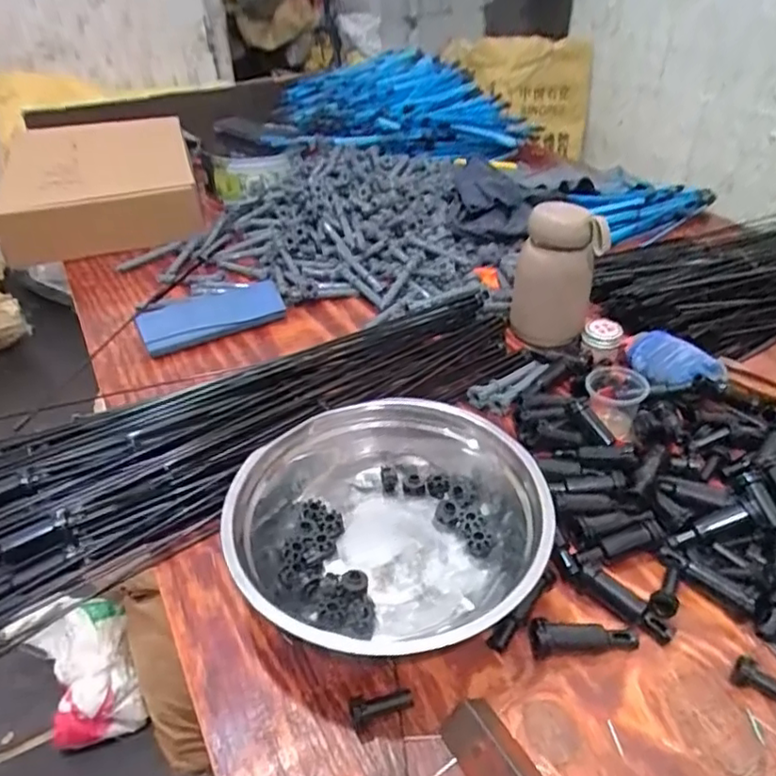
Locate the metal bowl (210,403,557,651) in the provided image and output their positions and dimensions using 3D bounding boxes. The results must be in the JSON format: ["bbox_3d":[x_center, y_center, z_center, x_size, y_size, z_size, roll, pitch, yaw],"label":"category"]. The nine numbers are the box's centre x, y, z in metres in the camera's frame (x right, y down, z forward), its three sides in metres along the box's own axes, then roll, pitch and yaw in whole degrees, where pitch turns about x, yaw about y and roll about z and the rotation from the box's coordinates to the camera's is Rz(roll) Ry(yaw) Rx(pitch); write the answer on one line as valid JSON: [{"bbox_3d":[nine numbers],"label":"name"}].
[{"bbox_3d":[-0.002,0.099,0.443,0.211,0.066,0.212,-1,38,1],"label":"metal bowl"}]

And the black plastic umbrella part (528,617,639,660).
[{"bbox_3d":[0.126,0.160,0.396,0.070,0.020,0.017,-4,38,-3],"label":"black plastic umbrella part"}]

